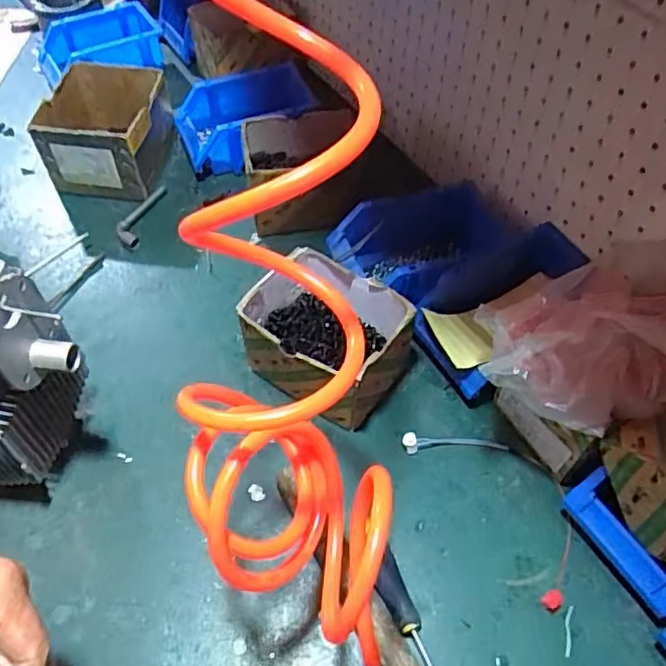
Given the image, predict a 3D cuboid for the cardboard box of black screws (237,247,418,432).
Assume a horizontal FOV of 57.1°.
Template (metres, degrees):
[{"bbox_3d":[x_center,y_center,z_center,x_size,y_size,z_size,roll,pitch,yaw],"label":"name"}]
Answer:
[{"bbox_3d":[-0.001,-0.001,0.614,0.149,0.082,0.131,31,59,21],"label":"cardboard box of black screws"}]

